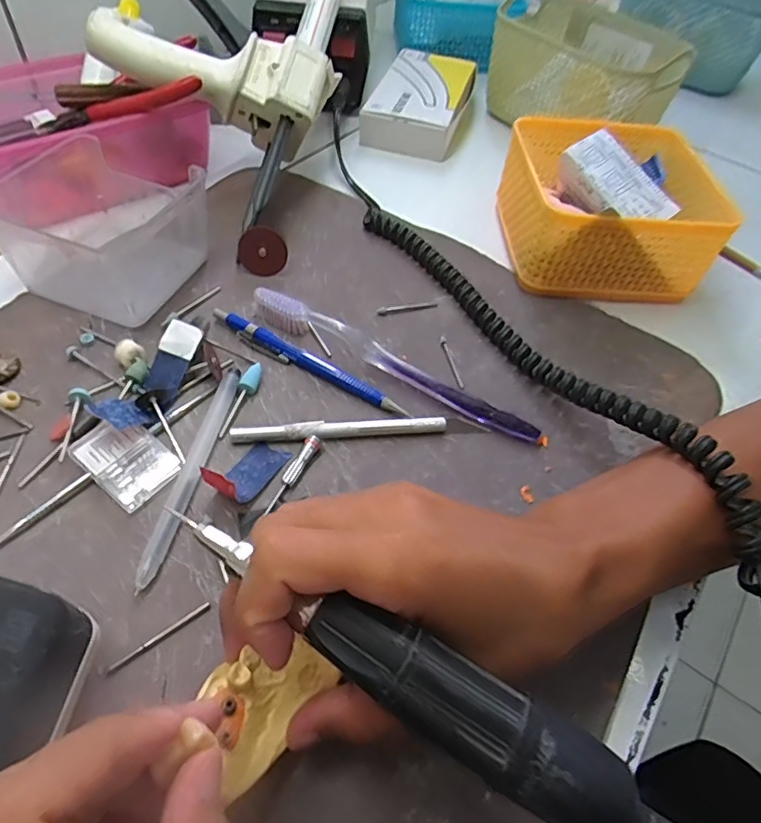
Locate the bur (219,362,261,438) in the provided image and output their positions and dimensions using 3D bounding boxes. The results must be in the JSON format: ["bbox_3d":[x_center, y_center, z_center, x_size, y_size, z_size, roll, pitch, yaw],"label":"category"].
[{"bbox_3d":[-0.076,-0.007,0.305,0.009,0.010,0.048,13,52,4],"label":"bur"}]

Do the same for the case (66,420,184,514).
[{"bbox_3d":[-0.126,0.023,0.275,0.047,0.010,0.034,35,57,19],"label":"case"}]

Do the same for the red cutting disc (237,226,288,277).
[{"bbox_3d":[-0.078,-0.106,0.368,0.031,0.031,0.004,-28,16,13],"label":"red cutting disc"}]

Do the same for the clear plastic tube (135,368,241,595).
[{"bbox_3d":[-0.094,0.028,0.277,0.012,0.008,0.124,11,52,3],"label":"clear plastic tube"}]

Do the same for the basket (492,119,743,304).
[{"bbox_3d":[0.164,-0.151,0.407,0.144,0.066,0.140,1,52,-5],"label":"basket"}]

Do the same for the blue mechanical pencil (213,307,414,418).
[{"bbox_3d":[-0.044,-0.029,0.324,0.134,0.010,0.009,28,55,15],"label":"blue mechanical pencil"}]

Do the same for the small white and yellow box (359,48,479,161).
[{"bbox_3d":[0.040,-0.296,0.526,0.084,0.034,0.143,15,53,5],"label":"small white and yellow box"}]

